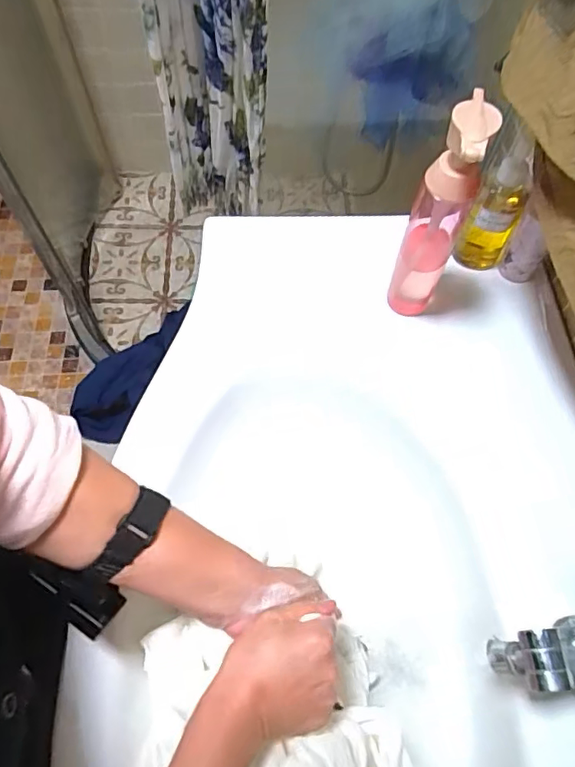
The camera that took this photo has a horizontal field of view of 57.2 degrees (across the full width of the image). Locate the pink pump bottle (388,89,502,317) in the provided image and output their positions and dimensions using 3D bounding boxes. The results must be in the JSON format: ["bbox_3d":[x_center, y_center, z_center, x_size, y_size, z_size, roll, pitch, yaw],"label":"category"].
[{"bbox_3d":[0.139,-0.148,0.507,0.051,0.234,0.063,28,66,12],"label":"pink pump bottle"}]

